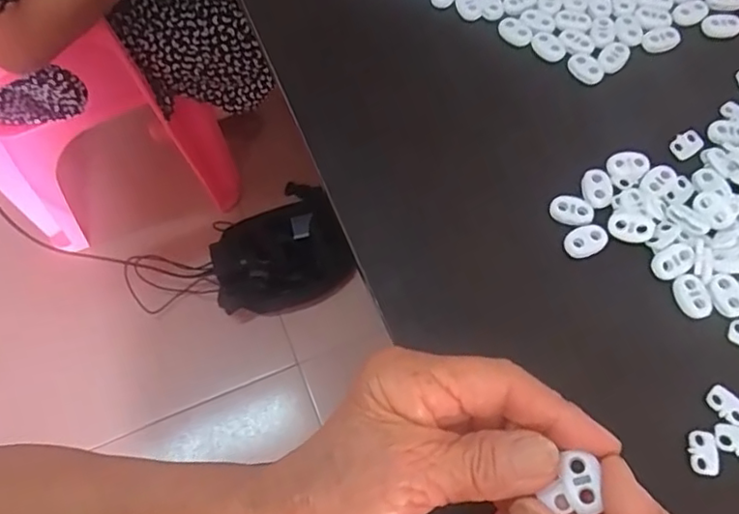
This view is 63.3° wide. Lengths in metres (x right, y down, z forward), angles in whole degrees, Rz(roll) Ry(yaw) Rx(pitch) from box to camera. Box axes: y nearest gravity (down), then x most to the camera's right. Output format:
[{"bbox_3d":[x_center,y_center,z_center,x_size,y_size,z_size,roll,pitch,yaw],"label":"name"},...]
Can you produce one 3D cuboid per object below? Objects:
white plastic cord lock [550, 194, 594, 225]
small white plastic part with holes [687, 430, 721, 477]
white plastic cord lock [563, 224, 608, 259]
[{"bbox_3d":[0.108,-0.025,0.317,0.023,0.004,0.016,11,67,7],"label":"white plastic cord lock"},{"bbox_3d":[0.150,0.087,0.268,0.013,0.004,0.019,2,66,3],"label":"small white plastic part with holes"},{"bbox_3d":[0.113,-0.009,0.311,0.023,0.004,0.015,-20,66,-7],"label":"white plastic cord lock"}]

